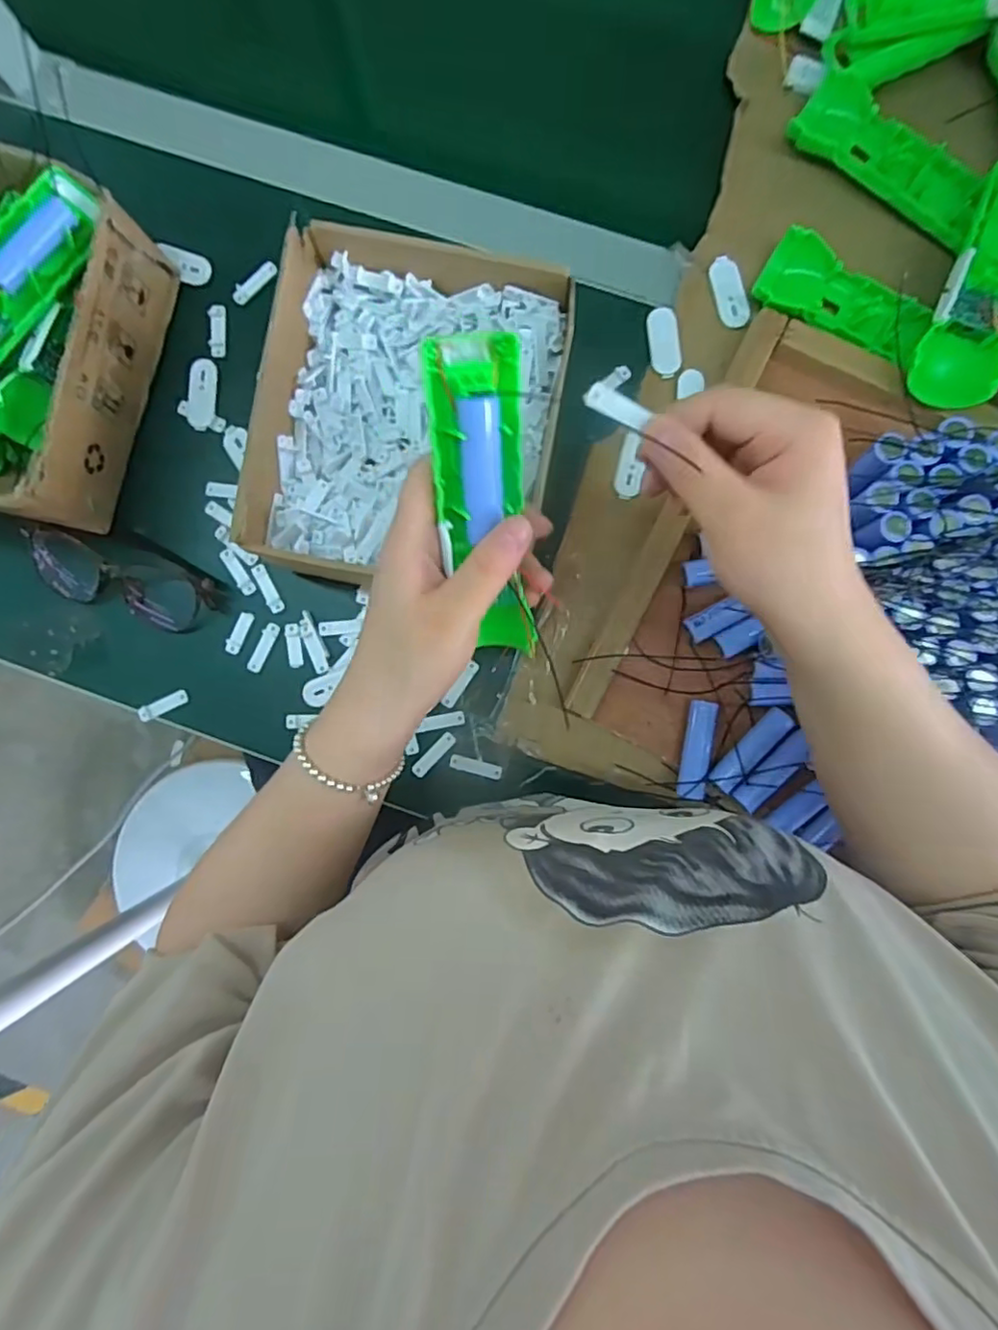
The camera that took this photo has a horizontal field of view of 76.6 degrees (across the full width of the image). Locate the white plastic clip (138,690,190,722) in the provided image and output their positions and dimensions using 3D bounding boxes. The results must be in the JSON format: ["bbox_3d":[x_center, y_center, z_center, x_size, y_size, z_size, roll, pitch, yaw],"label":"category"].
[{"bbox_3d":[-0.245,0.030,0.461,0.038,0.004,0.011,-26,87,2],"label":"white plastic clip"}]

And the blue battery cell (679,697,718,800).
[{"bbox_3d":[0.135,0.057,0.431,0.019,0.018,0.066,9,89,3],"label":"blue battery cell"}]

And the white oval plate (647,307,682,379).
[{"bbox_3d":[0.116,-0.226,0.442,0.020,0.004,0.050,-6,88,3],"label":"white oval plate"}]

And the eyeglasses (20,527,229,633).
[{"bbox_3d":[-0.269,-0.057,0.453,0.138,0.026,0.042,17,89,3],"label":"eyeglasses"}]

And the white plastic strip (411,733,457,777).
[{"bbox_3d":[-0.046,0.064,0.449,0.010,0.004,0.039,44,78,3],"label":"white plastic strip"}]

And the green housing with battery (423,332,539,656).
[{"bbox_3d":[-0.005,-0.071,0.301,0.042,0.024,0.152,-6,121,3],"label":"green housing with battery"}]

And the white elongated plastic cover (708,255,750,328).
[{"bbox_3d":[0.161,-0.261,0.441,0.020,0.005,0.050,-16,88,2],"label":"white elongated plastic cover"}]

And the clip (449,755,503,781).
[{"bbox_3d":[-0.016,0.073,0.450,0.037,0.004,0.010,16,89,3],"label":"clip"}]

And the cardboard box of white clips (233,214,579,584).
[{"bbox_3d":[-0.055,-0.159,0.421,0.182,0.066,0.216,11,89,3],"label":"cardboard box of white clips"}]

